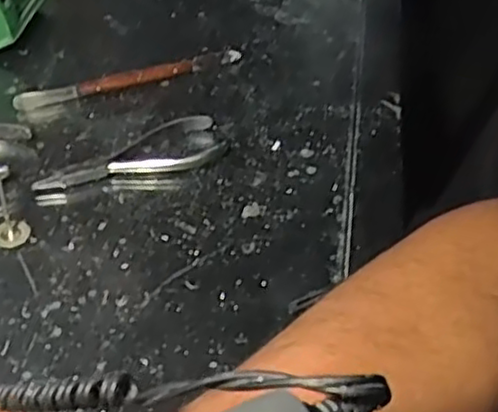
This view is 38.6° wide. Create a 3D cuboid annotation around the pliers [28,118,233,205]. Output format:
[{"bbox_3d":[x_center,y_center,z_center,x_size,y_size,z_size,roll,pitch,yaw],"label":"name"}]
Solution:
[{"bbox_3d":[-0.078,-0.031,0.468,0.127,0.011,0.043,-15,44,-15],"label":"pliers"}]

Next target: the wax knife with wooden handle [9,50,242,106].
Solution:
[{"bbox_3d":[-0.089,-0.097,0.538,0.170,0.014,0.014,-14,43,-14],"label":"wax knife with wooden handle"}]

